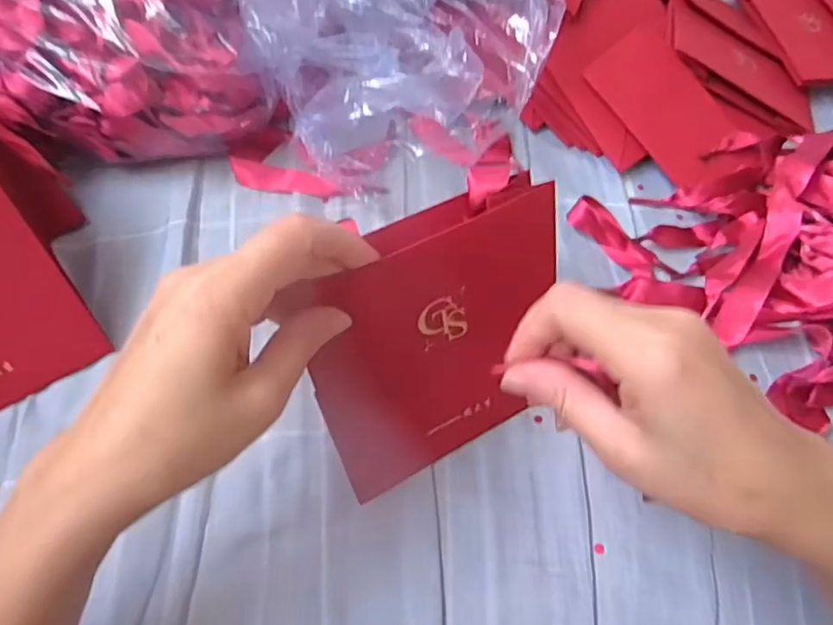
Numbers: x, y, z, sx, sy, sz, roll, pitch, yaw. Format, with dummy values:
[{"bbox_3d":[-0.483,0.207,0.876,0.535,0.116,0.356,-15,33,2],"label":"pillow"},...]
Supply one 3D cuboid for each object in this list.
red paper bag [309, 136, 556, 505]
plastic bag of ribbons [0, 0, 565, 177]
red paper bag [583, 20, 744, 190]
[{"bbox_3d":[0.013,0.013,0.293,0.135,0.150,0.016,-23,33,-14],"label":"red paper bag"},{"bbox_3d":[-0.116,-0.221,0.403,0.426,0.167,0.209,8,61,3],"label":"plastic bag of ribbons"},{"bbox_3d":[0.190,-0.161,0.434,0.075,0.008,0.119,-34,82,-6],"label":"red paper bag"}]

